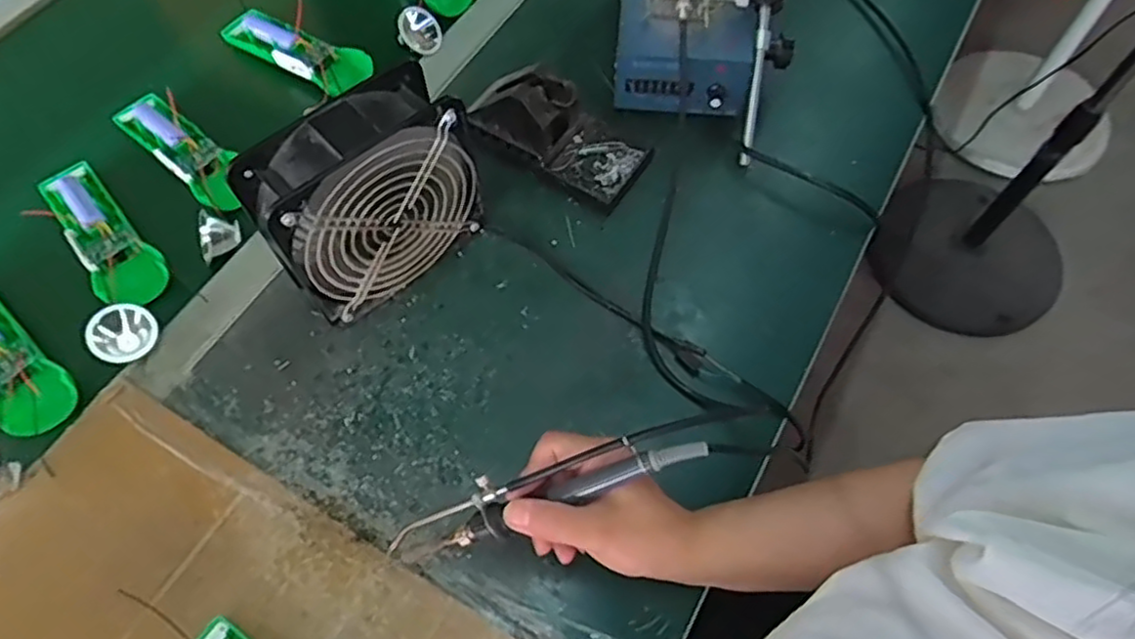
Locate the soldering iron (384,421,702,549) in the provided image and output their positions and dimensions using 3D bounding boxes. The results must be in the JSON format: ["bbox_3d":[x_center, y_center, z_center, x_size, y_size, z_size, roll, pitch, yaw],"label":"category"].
[{"bbox_3d":[-0.016,0.097,0.405,0.191,0.019,0.028,-23,59,13],"label":"soldering iron"}]

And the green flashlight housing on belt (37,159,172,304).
[{"bbox_3d":[-0.377,-0.069,0.574,0.050,0.030,0.146,-40,68,-18],"label":"green flashlight housing on belt"}]

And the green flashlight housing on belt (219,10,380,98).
[{"bbox_3d":[-0.253,-0.256,0.661,0.152,0.023,0.050,30,66,16],"label":"green flashlight housing on belt"}]

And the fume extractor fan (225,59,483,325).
[{"bbox_3d":[-0.138,-0.081,0.508,0.146,0.156,0.057,-38,67,-18],"label":"fume extractor fan"}]

